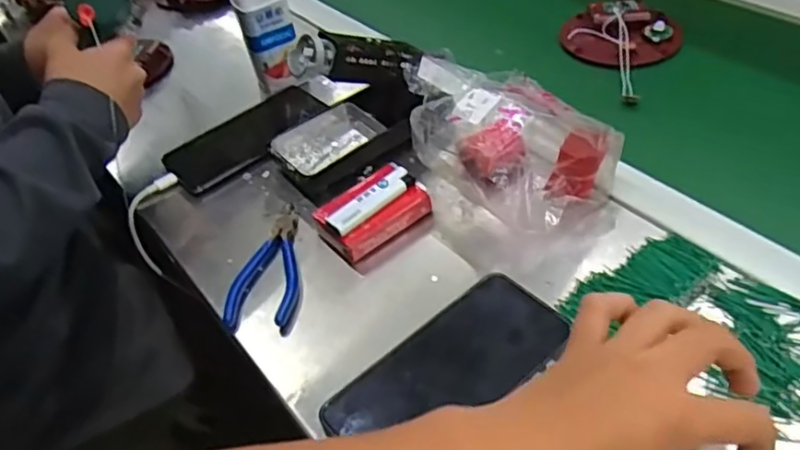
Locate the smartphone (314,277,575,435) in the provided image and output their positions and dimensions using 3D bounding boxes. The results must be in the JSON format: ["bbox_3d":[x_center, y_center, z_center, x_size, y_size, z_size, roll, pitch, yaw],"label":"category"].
[{"bbox_3d":[0.032,0.094,0.426,0.159,0.012,0.076,-38,53,-19],"label":"smartphone"}]

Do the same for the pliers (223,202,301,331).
[{"bbox_3d":[-0.097,0.030,0.524,0.050,0.017,0.125,4,46,14],"label":"pliers"}]

